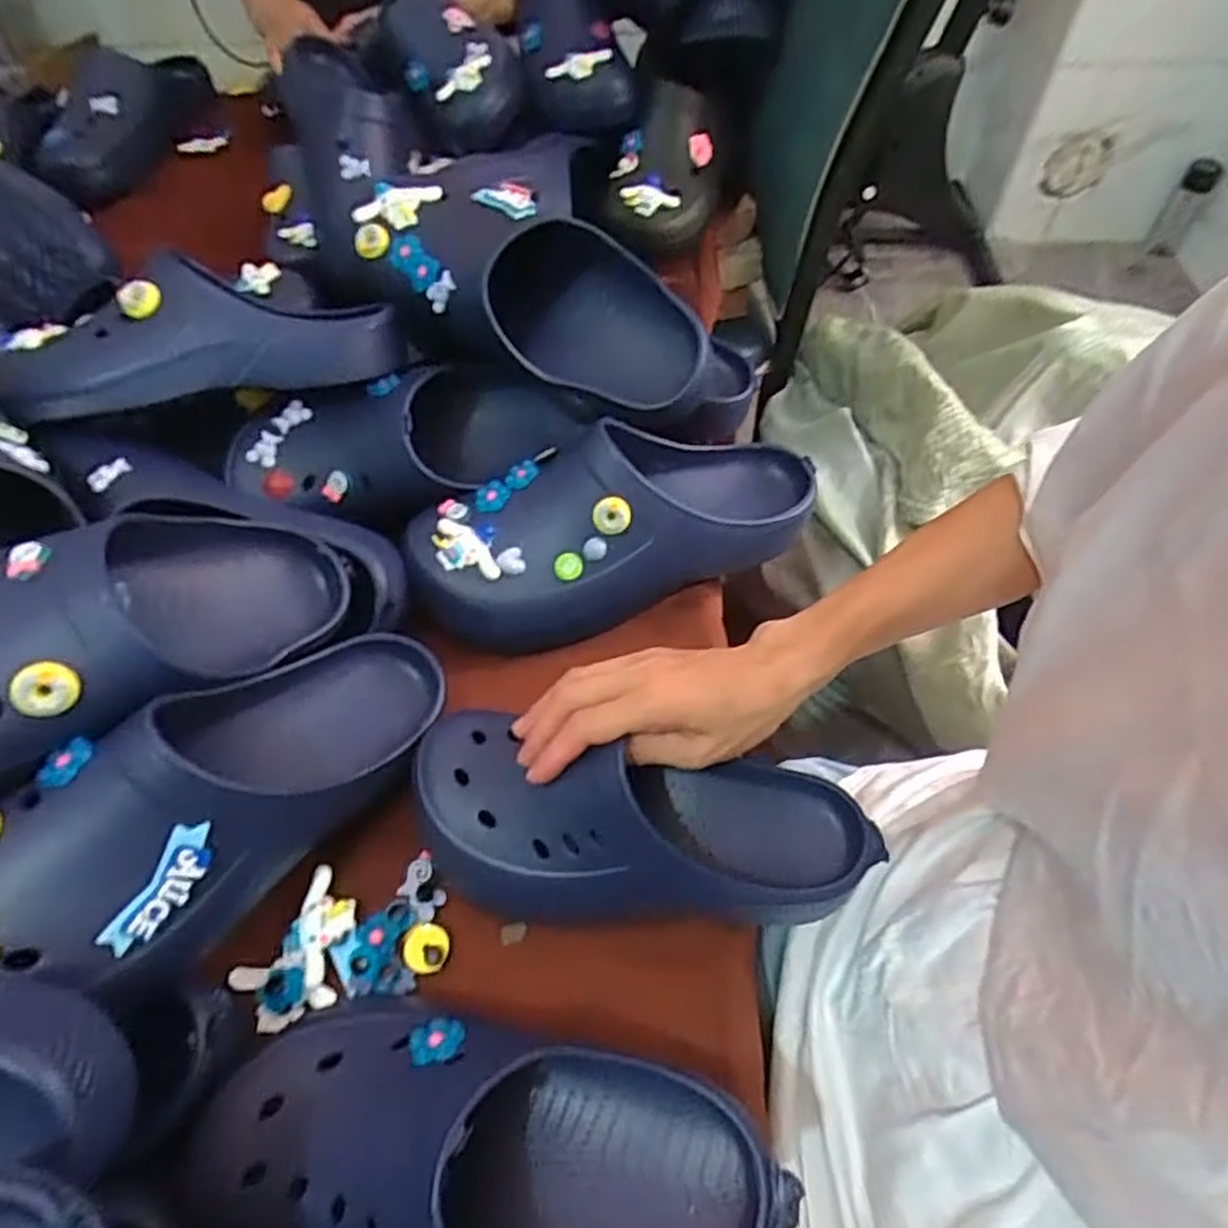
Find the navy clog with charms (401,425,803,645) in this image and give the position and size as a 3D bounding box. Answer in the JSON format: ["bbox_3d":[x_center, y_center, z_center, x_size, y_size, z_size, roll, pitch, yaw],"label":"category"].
[{"bbox_3d":[0.005,-0.072,0.544,0.300,0.091,0.110,-21,58,-12],"label":"navy clog with charms"}]

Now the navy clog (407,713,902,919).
[{"bbox_3d":[0.015,0.113,0.425,0.255,0.082,0.101,6,56,1],"label":"navy clog"}]

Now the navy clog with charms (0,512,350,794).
[{"bbox_3d":[-0.269,0.013,0.392,0.116,0.101,0.282,29,33,19],"label":"navy clog with charms"}]

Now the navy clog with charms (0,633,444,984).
[{"bbox_3d":[-0.207,0.094,0.396,0.105,0.104,0.296,36,41,22],"label":"navy clog with charms"}]

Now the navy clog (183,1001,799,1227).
[{"bbox_3d":[-0.057,0.227,0.333,0.264,0.083,0.108,1,56,2],"label":"navy clog"}]

